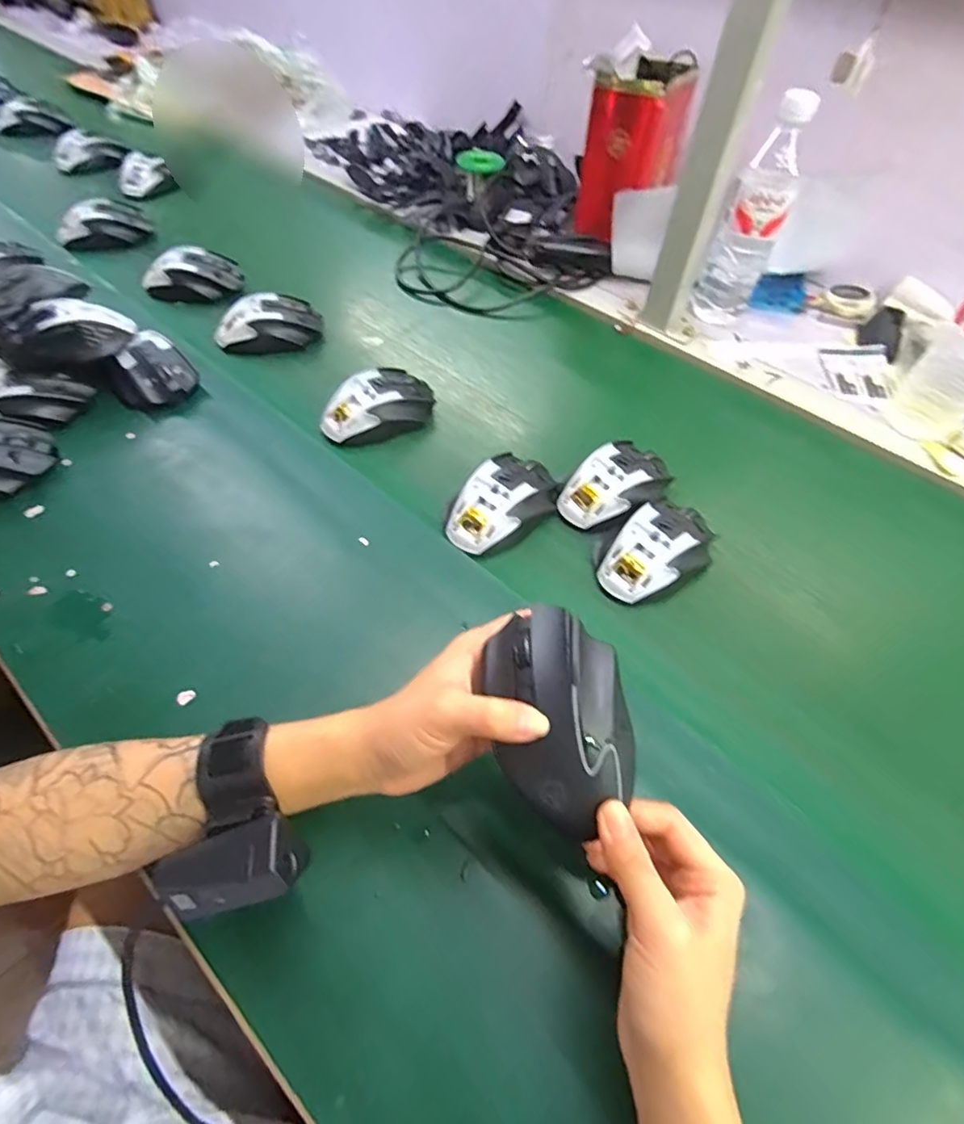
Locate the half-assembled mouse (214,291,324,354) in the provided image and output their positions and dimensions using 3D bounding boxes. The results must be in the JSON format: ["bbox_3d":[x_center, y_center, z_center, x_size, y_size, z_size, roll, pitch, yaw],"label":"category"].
[{"bbox_3d":[-0.247,-0.275,0.649,0.119,0.041,0.063,-14,57,-15],"label":"half-assembled mouse"}]

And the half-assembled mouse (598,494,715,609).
[{"bbox_3d":[0.146,-0.010,0.469,0.104,0.035,0.069,-27,61,-23],"label":"half-assembled mouse"}]

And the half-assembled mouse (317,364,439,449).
[{"bbox_3d":[-0.102,-0.155,0.565,0.114,0.039,0.068,-32,63,-25],"label":"half-assembled mouse"}]

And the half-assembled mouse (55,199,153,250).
[{"bbox_3d":[-0.531,-0.469,0.790,0.118,0.056,0.060,-22,59,-20],"label":"half-assembled mouse"}]

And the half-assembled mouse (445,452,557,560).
[{"bbox_3d":[0.019,-0.054,0.493,0.065,0.034,0.111,38,60,21],"label":"half-assembled mouse"}]

